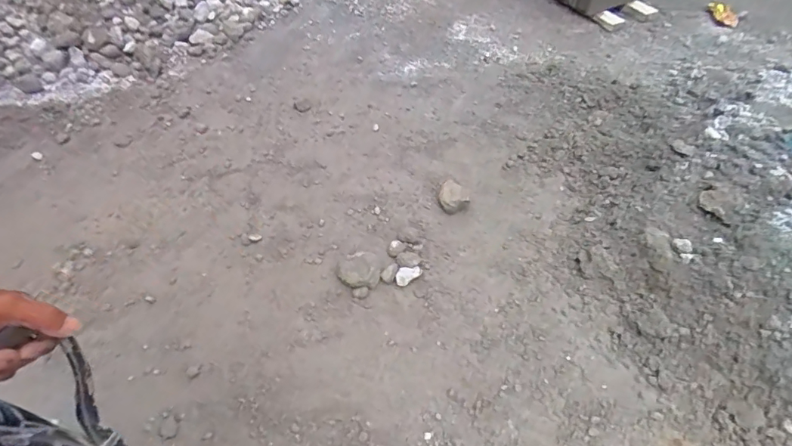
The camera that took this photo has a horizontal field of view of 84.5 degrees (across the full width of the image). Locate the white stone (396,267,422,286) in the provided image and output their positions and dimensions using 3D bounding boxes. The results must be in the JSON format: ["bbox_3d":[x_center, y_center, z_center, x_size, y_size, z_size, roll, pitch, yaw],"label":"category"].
[{"bbox_3d":[0.037,0.150,1.231,0.080,0.035,0.050,-7,50,-4],"label":"white stone"}]

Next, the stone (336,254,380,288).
[{"bbox_3d":[-0.104,0.133,1.231,0.121,0.060,0.113,-12,51,-8],"label":"stone"}]

